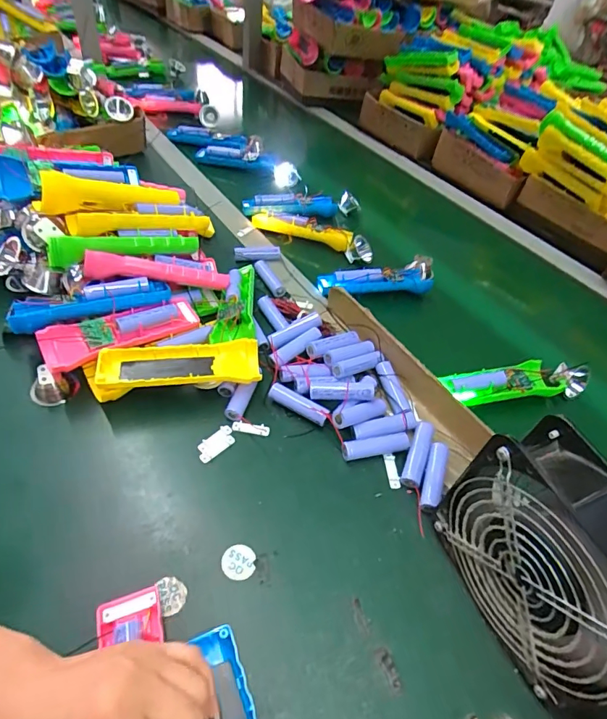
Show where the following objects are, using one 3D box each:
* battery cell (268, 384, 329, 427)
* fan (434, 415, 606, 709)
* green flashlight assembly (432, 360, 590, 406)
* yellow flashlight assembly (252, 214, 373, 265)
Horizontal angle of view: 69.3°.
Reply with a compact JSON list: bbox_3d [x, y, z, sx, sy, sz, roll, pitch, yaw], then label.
[{"bbox_3d":[-0.005,0.049,0.455,0.066,0.020,0.019,27,48,17],"label":"battery cell"},{"bbox_3d":[0.170,0.140,0.302,0.063,0.150,0.144,-13,50,-20],"label":"fan"},{"bbox_3d":[0.246,0.027,0.503,0.177,0.023,0.052,-8,48,-16],"label":"green flashlight assembly"},{"bbox_3d":[0.015,-0.196,0.678,0.195,0.039,0.038,17,46,8],"label":"yellow flashlight assembly"}]

